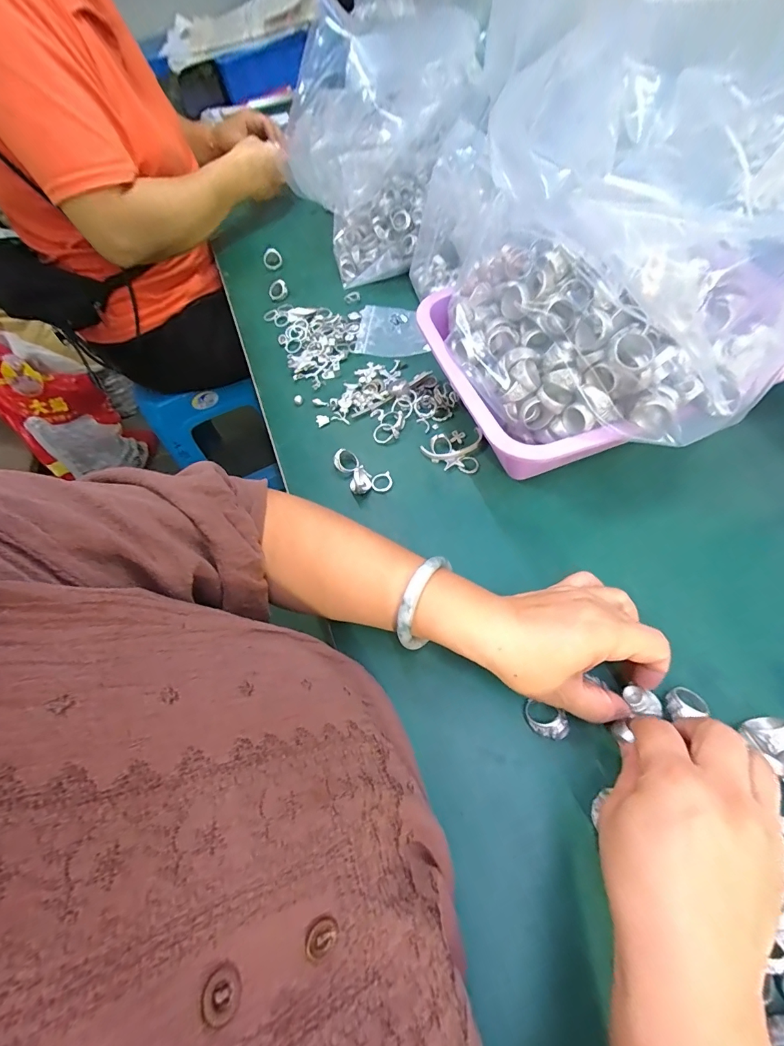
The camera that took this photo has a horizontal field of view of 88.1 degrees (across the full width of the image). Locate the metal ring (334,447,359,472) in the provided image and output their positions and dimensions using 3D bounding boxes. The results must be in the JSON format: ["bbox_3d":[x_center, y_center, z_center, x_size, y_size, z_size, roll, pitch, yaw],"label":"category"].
[{"bbox_3d":[-0.046,-0.062,0.407,0.024,0.009,0.024,3,82,-21],"label":"metal ring"}]

